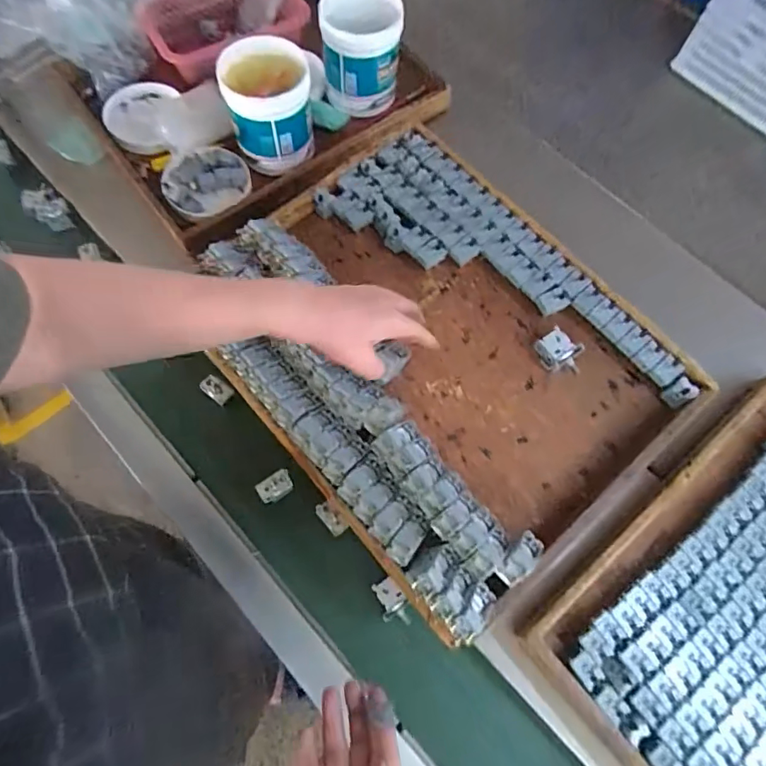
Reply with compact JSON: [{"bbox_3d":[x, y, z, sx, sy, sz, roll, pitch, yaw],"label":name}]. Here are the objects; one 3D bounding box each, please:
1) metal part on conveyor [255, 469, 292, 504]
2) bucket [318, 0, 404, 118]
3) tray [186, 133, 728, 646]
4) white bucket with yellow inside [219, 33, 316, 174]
[{"bbox_3d":[-0.130,0.127,0.605,0.042,0.017,0.028,-31,73,-13],"label":"metal part on conveyor"},{"bbox_3d":[-0.031,-0.504,0.748,0.111,0.131,0.114,4,69,-1],"label":"bucket"},{"bbox_3d":[0.049,-0.043,0.561,0.381,0.061,0.479,-39,75,-16],"label":"tray"},{"bbox_3d":[-0.161,-0.390,0.707,0.113,0.125,0.118,1,69,-2],"label":"white bucket with yellow inside"}]

